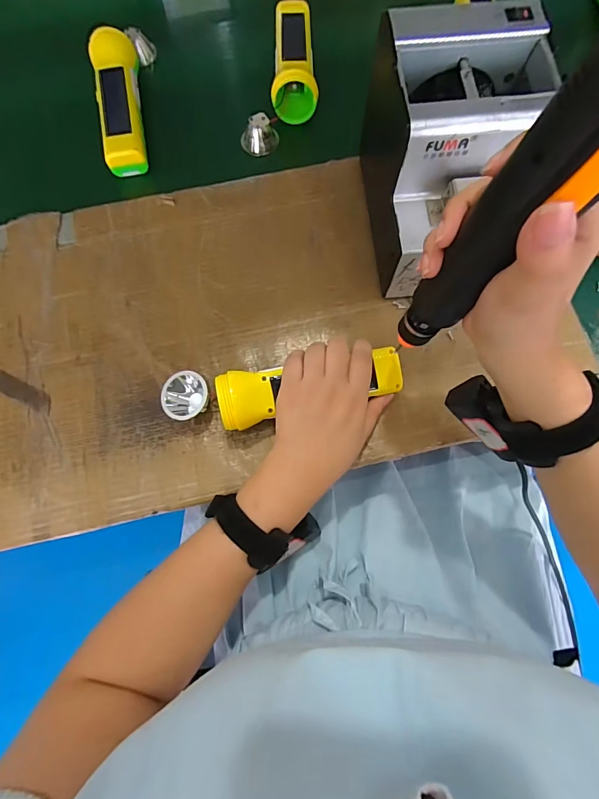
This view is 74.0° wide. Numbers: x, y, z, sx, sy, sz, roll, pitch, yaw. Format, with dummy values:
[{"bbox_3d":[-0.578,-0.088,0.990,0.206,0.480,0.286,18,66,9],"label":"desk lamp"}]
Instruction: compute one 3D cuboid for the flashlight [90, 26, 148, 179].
[{"bbox_3d":[-0.205,-0.341,0.453,0.045,0.042,0.161,-10,75,-2],"label":"flashlight"}]

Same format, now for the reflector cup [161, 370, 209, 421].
[{"bbox_3d":[-0.105,-0.001,0.365,0.036,0.034,0.042,0,75,1],"label":"reflector cup"}]

